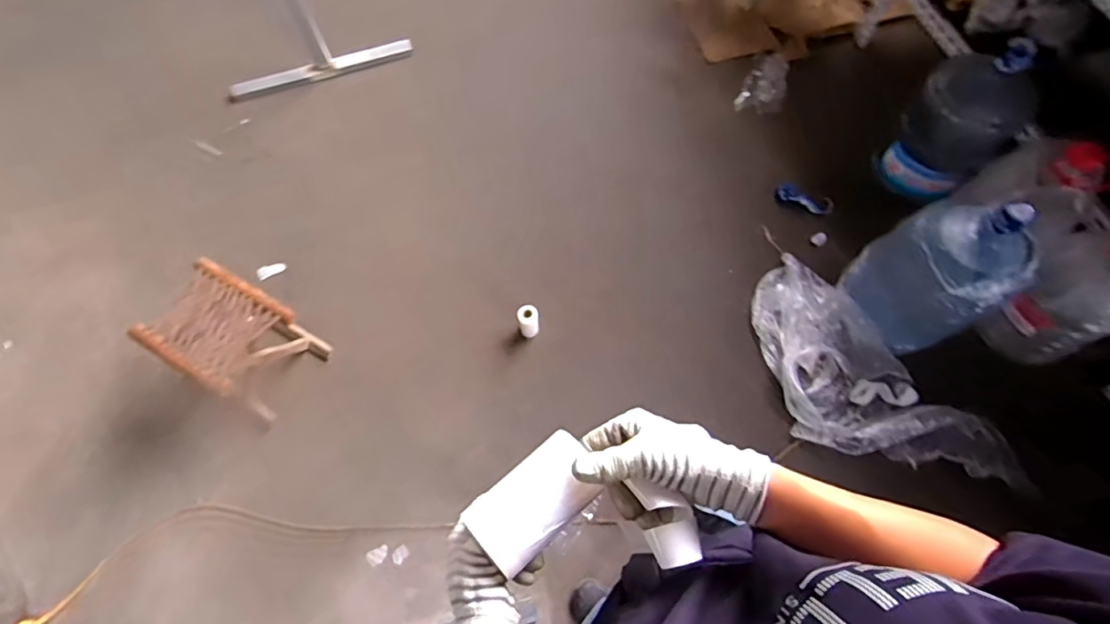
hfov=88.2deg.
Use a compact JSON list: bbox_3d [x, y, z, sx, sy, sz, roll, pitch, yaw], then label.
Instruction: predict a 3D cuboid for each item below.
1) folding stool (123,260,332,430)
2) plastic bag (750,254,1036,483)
[{"bbox_3d":[-0.774,0.075,1.404,0.290,0.240,0.249,28,70,13],"label":"folding stool"},{"bbox_3d":[0.769,0.200,1.457,0.380,0.088,0.753,-36,70,-13],"label":"plastic bag"}]

